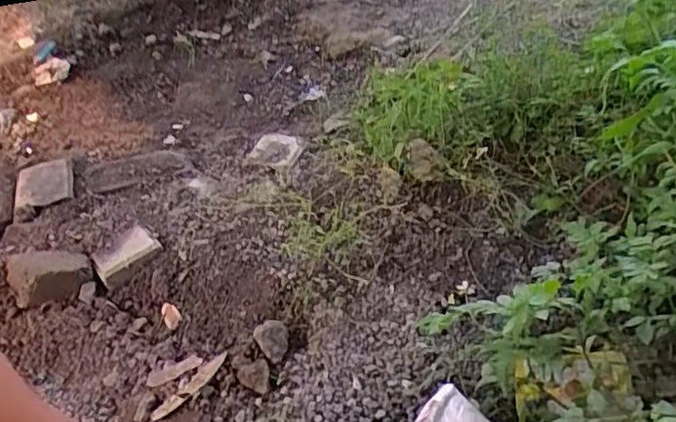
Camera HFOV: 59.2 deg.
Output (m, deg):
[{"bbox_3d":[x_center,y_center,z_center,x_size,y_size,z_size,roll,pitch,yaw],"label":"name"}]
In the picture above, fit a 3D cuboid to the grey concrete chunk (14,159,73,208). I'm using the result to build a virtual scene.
[{"bbox_3d":[-0.561,-0.048,1.136,0.102,0.034,0.119,-16,38,-13],"label":"grey concrete chunk"}]

